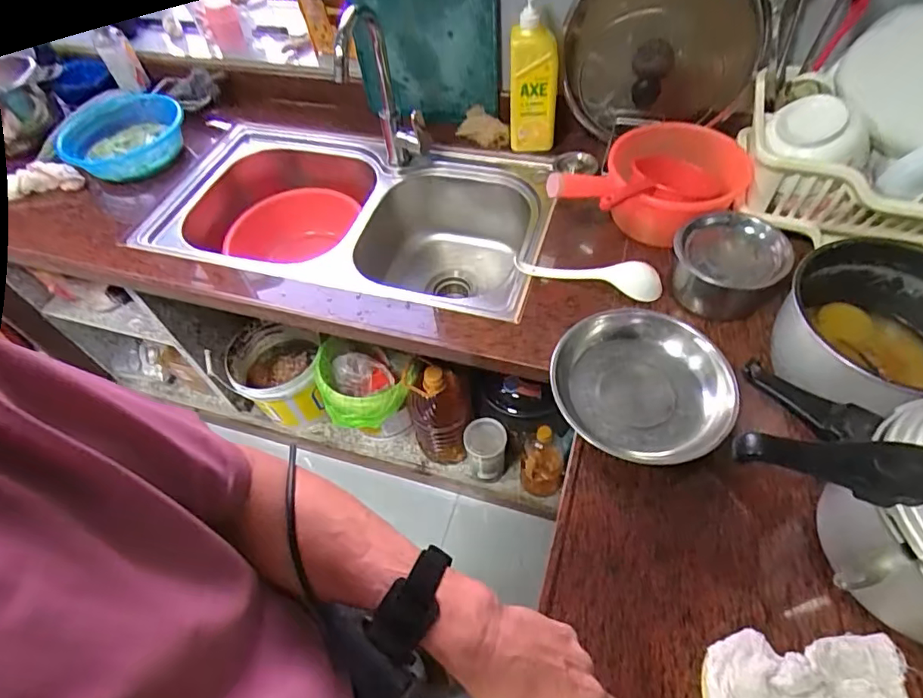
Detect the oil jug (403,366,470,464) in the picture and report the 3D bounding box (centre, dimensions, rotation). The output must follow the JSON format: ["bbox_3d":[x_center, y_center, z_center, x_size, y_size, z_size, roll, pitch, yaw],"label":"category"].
[{"bbox_3d":[-0.052,0.168,1.342,0.145,0.365,0.131,-10,54,-2],"label":"oil jug"}]

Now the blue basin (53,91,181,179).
[{"bbox_3d":[-0.666,-0.419,1.037,0.198,0.070,0.183,-3,54,4],"label":"blue basin"}]

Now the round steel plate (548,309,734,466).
[{"bbox_3d":[0.240,0.044,0.708,0.213,0.069,0.221,-3,54,4],"label":"round steel plate"}]

